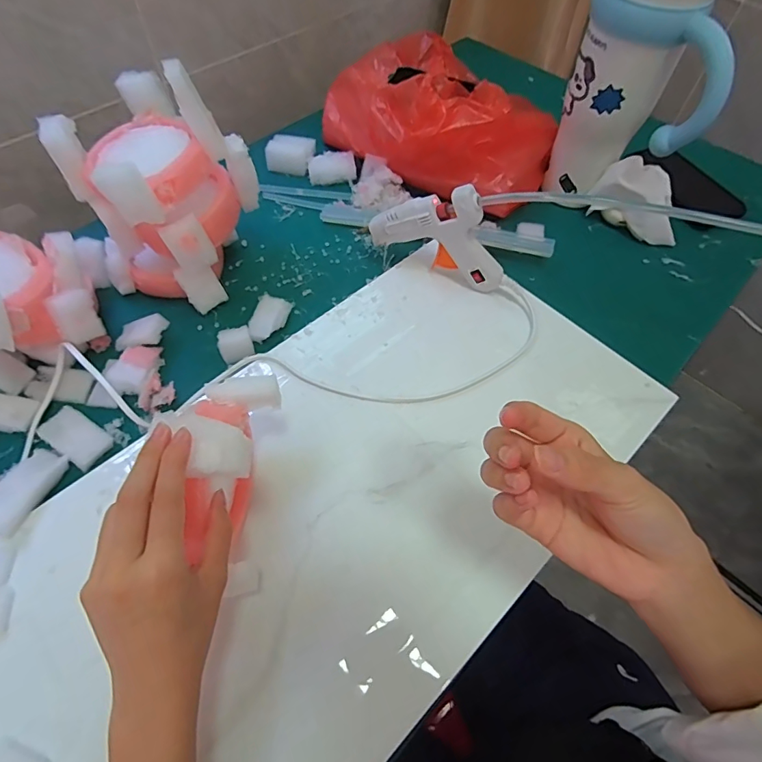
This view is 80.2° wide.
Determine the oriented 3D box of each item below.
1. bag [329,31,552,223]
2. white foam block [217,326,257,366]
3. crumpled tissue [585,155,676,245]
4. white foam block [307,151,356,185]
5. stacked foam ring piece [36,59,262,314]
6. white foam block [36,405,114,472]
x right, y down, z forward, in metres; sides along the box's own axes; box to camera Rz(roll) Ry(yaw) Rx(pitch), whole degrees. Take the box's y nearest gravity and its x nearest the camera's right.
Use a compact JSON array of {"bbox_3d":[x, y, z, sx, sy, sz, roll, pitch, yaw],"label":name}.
[{"bbox_3d":[0.072,-0.330,0.556,0.272,0.118,0.206,35,64,18],"label":"bag"},{"bbox_3d":[-0.138,-0.034,0.429,0.030,0.024,0.026,-18,61,-13],"label":"white foam block"},{"bbox_3d":[0.302,-0.206,0.526,0.064,0.061,0.099,-26,63,-17],"label":"crumpled tissue"},{"bbox_3d":[-0.063,-0.275,0.583,0.059,0.020,0.039,-3,58,-4],"label":"white foam block"},{"bbox_3d":[-0.202,-0.172,0.421,0.121,0.166,0.127,24,60,12],"label":"stacked foam ring piece"},{"bbox_3d":[-0.256,0.047,0.381,0.048,0.021,0.033,31,62,16],"label":"white foam block"}]

